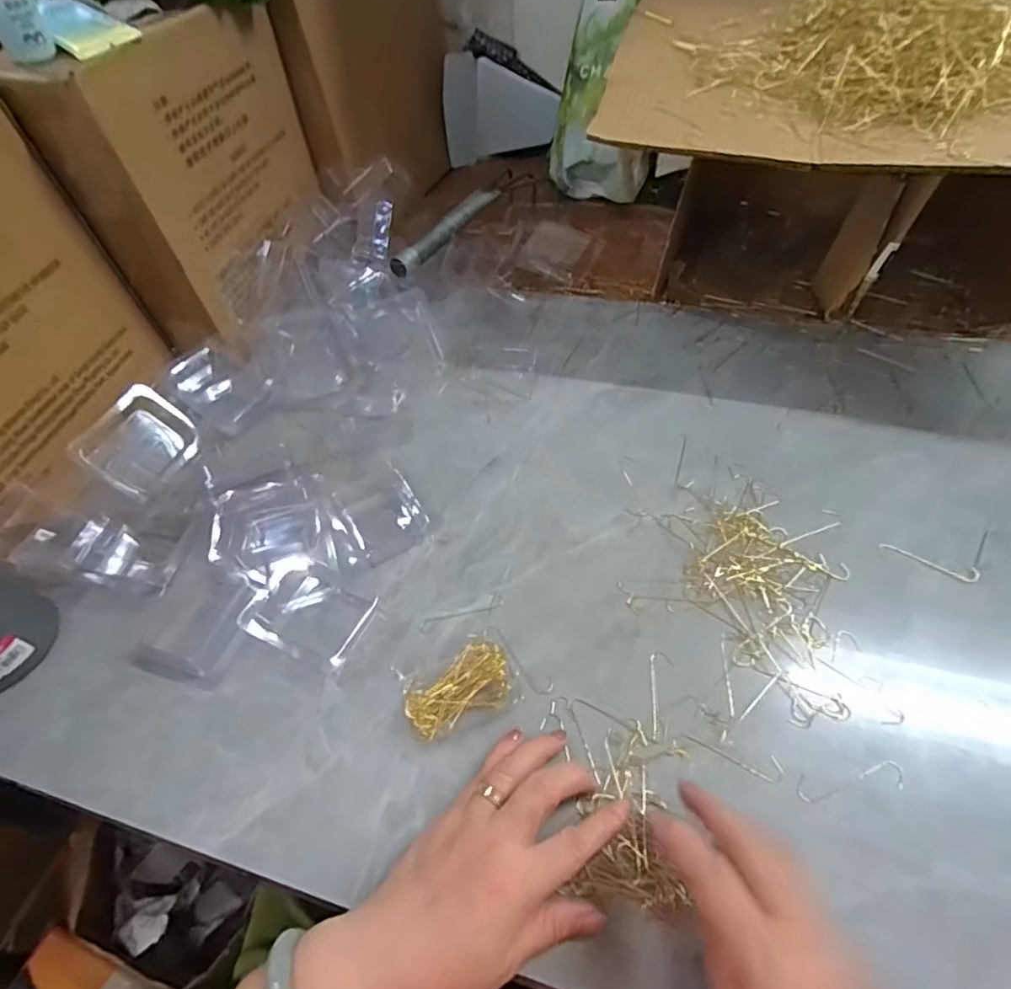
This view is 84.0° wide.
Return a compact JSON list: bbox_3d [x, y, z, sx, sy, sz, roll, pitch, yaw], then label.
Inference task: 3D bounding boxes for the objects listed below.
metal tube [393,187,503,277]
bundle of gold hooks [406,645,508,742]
[{"bbox_3d":[-0.068,-0.317,0.668,0.021,0.022,0.194,22,57,21],"label":"metal tube"},{"bbox_3d":[-0.031,0.130,0.374,0.070,0.017,0.041,-24,54,-15],"label":"bundle of gold hooks"}]

